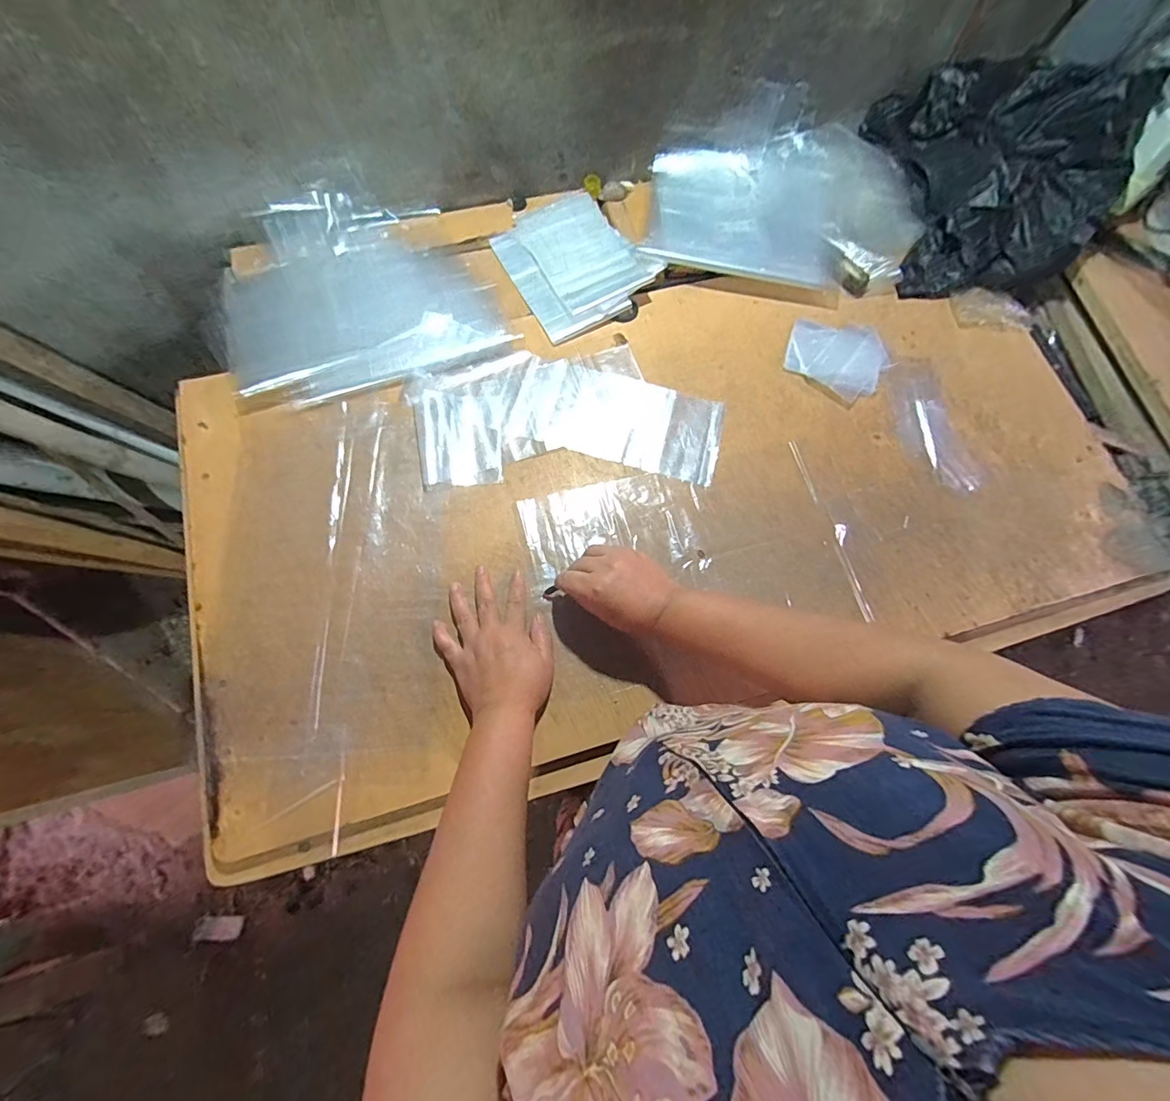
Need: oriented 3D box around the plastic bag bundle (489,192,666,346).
[{"bbox_3d":[-0.016,-0.380,0.638,0.166,0.022,0.200,-31,77,-7],"label":"plastic bag bundle"}]

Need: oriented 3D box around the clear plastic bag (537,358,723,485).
[{"bbox_3d":[0.051,-0.155,0.579,0.214,0.010,0.116,13,76,4],"label":"clear plastic bag"}]

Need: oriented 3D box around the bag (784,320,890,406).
[{"bbox_3d":[0.313,-0.244,0.609,0.117,0.007,0.113,30,77,8],"label":"bag"}]

